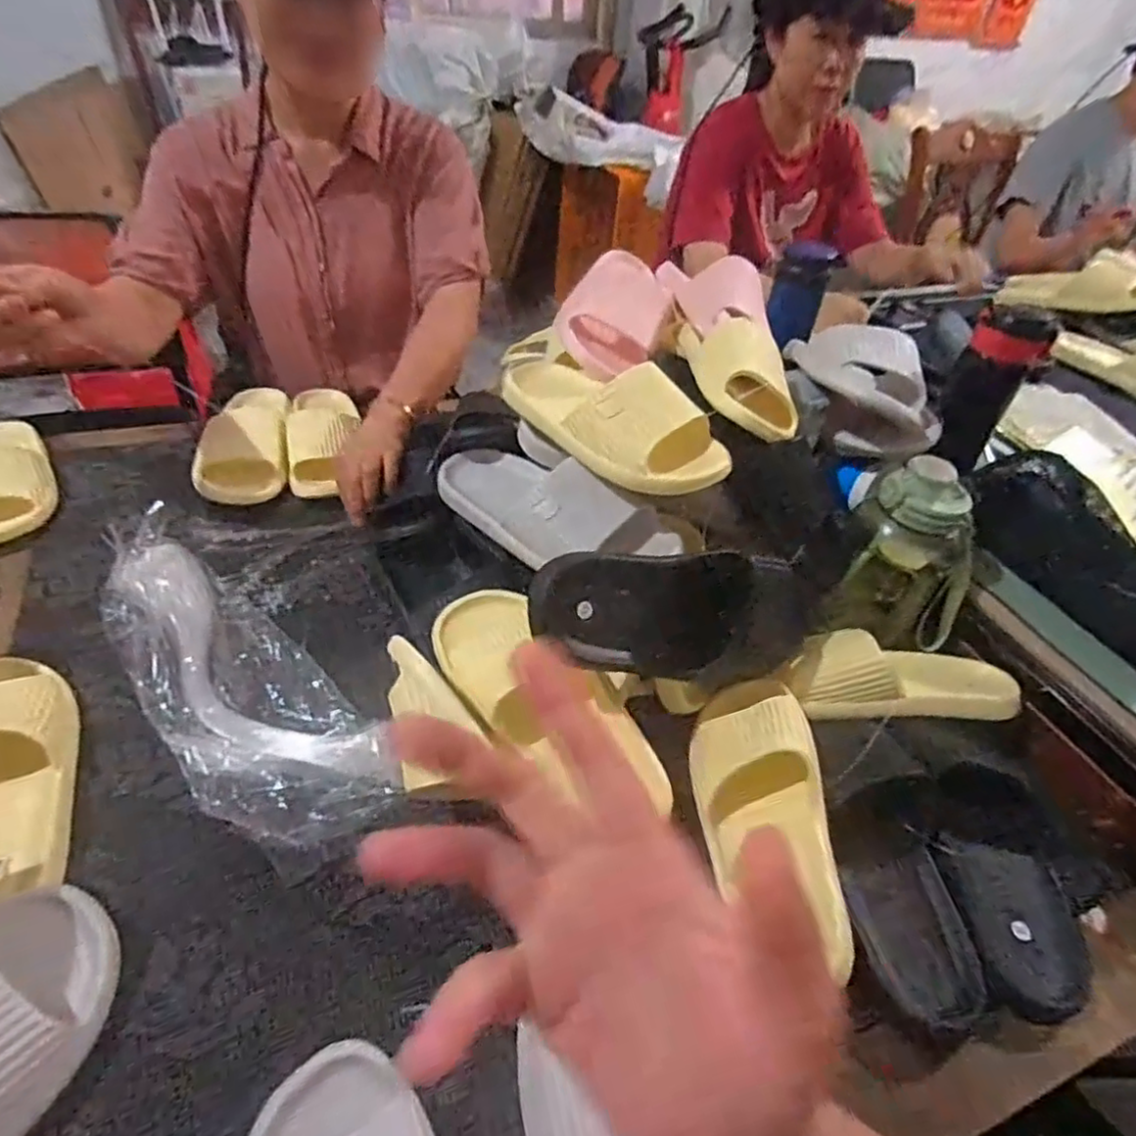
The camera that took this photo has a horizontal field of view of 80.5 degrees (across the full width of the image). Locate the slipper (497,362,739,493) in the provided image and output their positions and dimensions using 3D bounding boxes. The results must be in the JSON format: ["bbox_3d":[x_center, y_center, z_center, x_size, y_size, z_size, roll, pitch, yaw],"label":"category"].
[{"bbox_3d":[0.040,-0.145,0.616,0.109,0.066,0.232,-26,51,-30],"label":"slipper"}]

